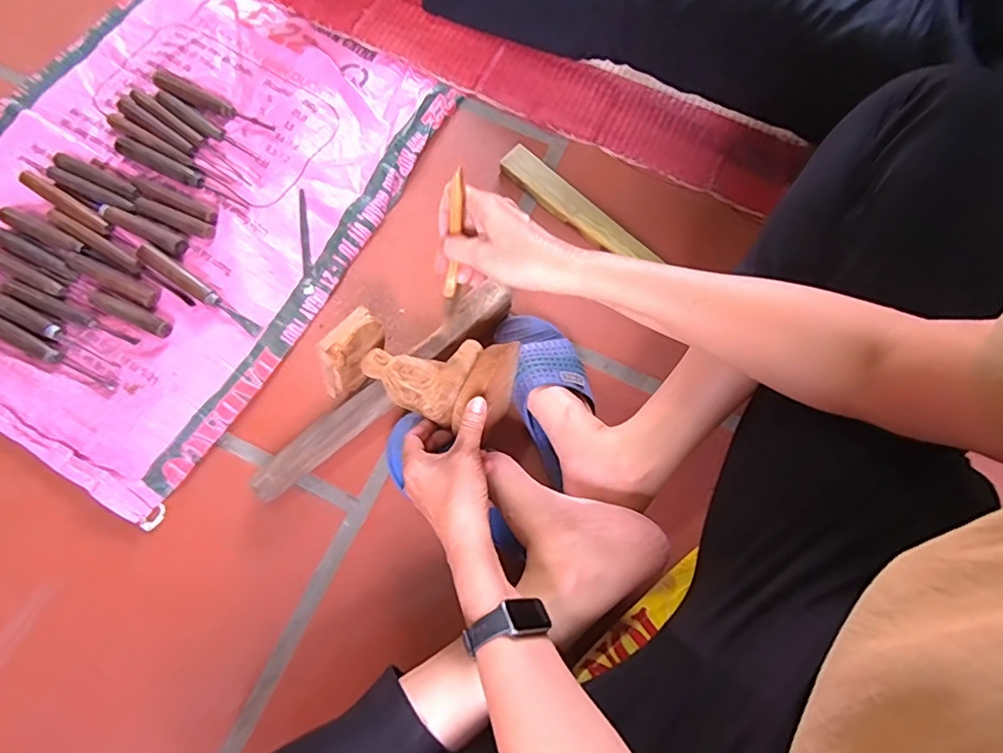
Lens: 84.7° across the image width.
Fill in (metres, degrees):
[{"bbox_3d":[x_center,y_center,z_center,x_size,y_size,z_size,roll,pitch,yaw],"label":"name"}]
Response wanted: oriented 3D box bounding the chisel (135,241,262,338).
[{"bbox_3d":[-0.347,-0.100,0.628,0.171,0.015,0.021,35,76,8],"label":"chisel"}]

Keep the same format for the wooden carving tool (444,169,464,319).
[{"bbox_3d":[-0.042,-0.105,0.476,0.011,0.155,0.010,14,48,2],"label":"wooden carving tool"}]

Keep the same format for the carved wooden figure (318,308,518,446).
[{"bbox_3d":[-0.078,-0.008,0.531,0.190,0.057,0.084,13,73,19],"label":"carved wooden figure"}]

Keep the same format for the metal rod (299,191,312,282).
[{"bbox_3d":[-0.238,-0.172,0.664,0.010,0.004,0.123,-9,74,-4],"label":"metal rod"}]

